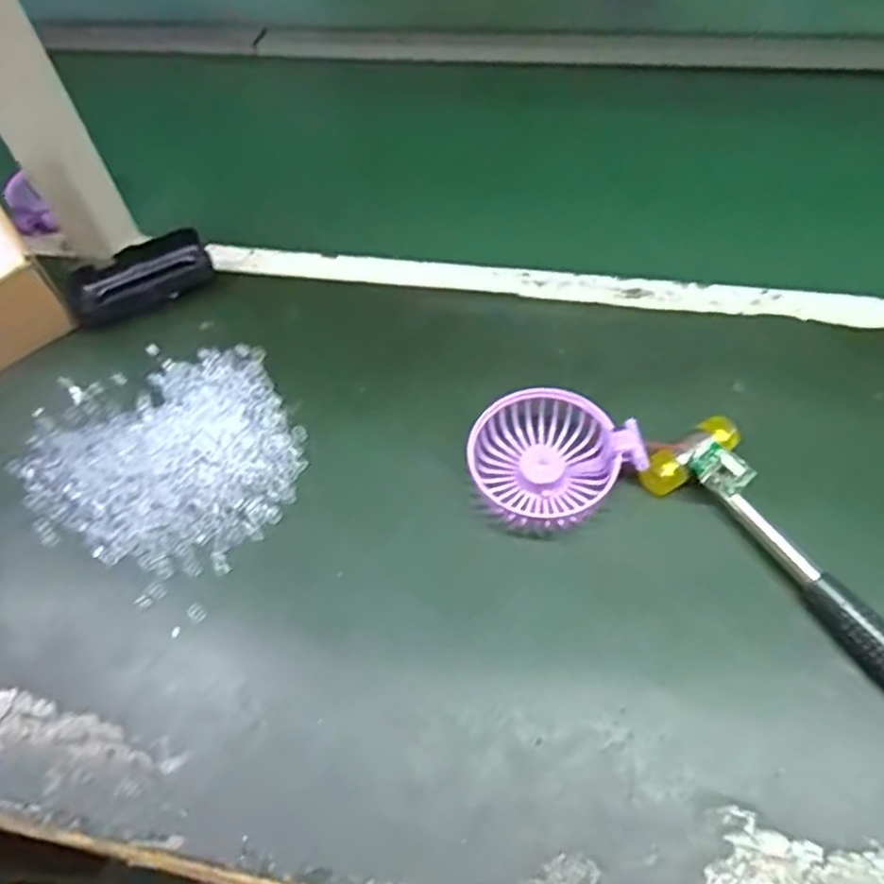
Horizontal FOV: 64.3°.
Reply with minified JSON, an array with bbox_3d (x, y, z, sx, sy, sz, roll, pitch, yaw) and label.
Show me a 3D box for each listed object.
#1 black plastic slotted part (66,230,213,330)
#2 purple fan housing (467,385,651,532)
[{"bbox_3d":[-0.243,-0.133,0.567,0.110,0.031,0.049,-23,57,-10],"label":"black plastic slotted part"},{"bbox_3d":[0.068,0.010,0.437,0.095,0.037,0.081,26,62,21],"label":"purple fan housing"}]

